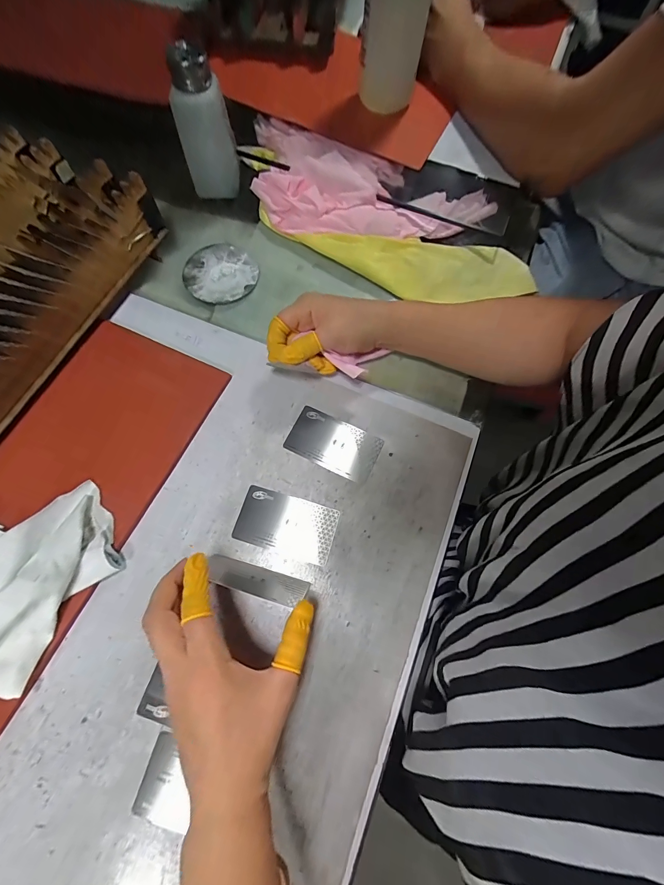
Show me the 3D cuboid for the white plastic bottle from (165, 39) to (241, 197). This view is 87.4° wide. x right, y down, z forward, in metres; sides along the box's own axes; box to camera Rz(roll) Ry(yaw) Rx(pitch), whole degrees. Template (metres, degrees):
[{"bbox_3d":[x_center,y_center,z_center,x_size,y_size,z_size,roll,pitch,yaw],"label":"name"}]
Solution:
[{"bbox_3d":[-0.140,-0.345,0.387,0.053,0.123,0.045,-1,71,-2],"label":"white plastic bottle"}]

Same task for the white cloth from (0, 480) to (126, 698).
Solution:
[{"bbox_3d":[-0.265,0.126,0.257,0.121,0.064,0.220,27,72,7],"label":"white cloth"}]

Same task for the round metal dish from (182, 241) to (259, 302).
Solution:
[{"bbox_3d":[-0.128,-0.194,0.400,0.079,0.004,0.079,1,71,-2],"label":"round metal dish"}]

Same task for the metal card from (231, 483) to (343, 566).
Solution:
[{"bbox_3d":[-0.041,0.073,0.313,0.087,0.004,0.050,16,71,3],"label":"metal card"}]

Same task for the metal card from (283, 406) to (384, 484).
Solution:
[{"bbox_3d":[0.002,0.001,0.339,0.086,0.004,0.051,25,72,6],"label":"metal card"}]

